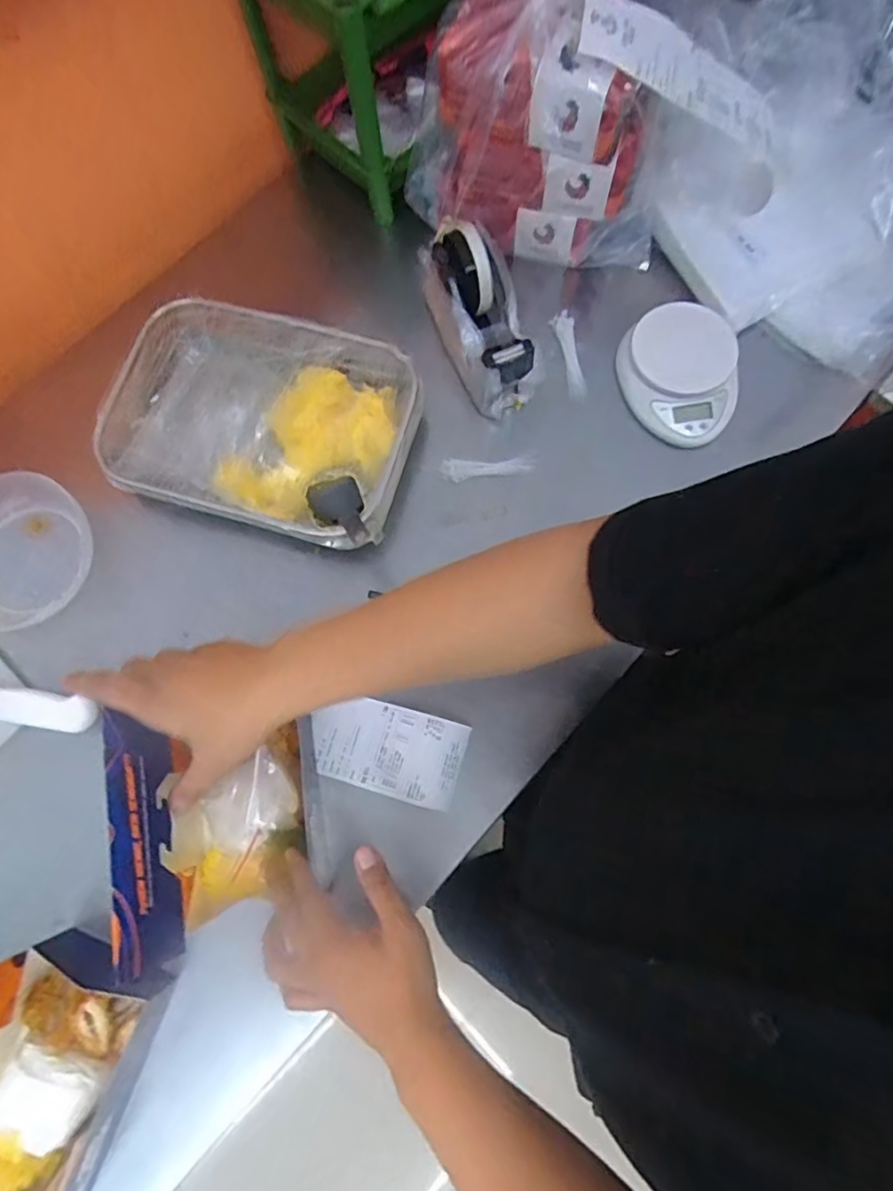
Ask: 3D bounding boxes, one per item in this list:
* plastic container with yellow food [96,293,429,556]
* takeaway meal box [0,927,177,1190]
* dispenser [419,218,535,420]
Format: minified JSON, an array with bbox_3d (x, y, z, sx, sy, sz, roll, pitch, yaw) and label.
[{"bbox_3d":[-0.182,-0.168,0.592,0.289,0.075,0.207,15,76,6],"label":"plastic container with yellow food"},{"bbox_3d":[-0.310,0.361,0.410,0.116,0.146,0.175,15,76,6],"label":"takeaway meal box"},{"bbox_3d":[0.029,-0.287,0.598,0.080,0.113,0.182,-19,76,-3],"label":"dispenser"}]

